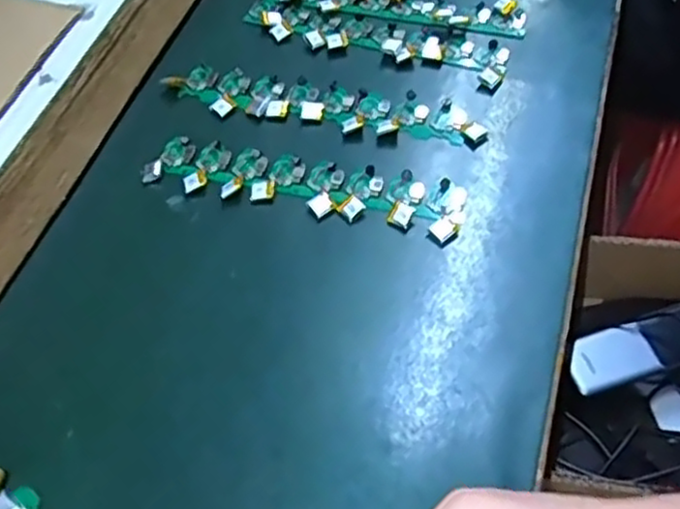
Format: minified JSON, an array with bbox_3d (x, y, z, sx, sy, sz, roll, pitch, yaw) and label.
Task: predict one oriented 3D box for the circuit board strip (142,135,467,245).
[{"bbox_3d":[-0.026,-0.050,0.481,0.222,0.008,0.045,12,58,11],"label":"circuit board strip"}]

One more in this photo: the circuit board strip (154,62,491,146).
[{"bbox_3d":[-0.014,-0.112,0.522,0.238,0.013,0.047,13,59,11],"label":"circuit board strip"}]

